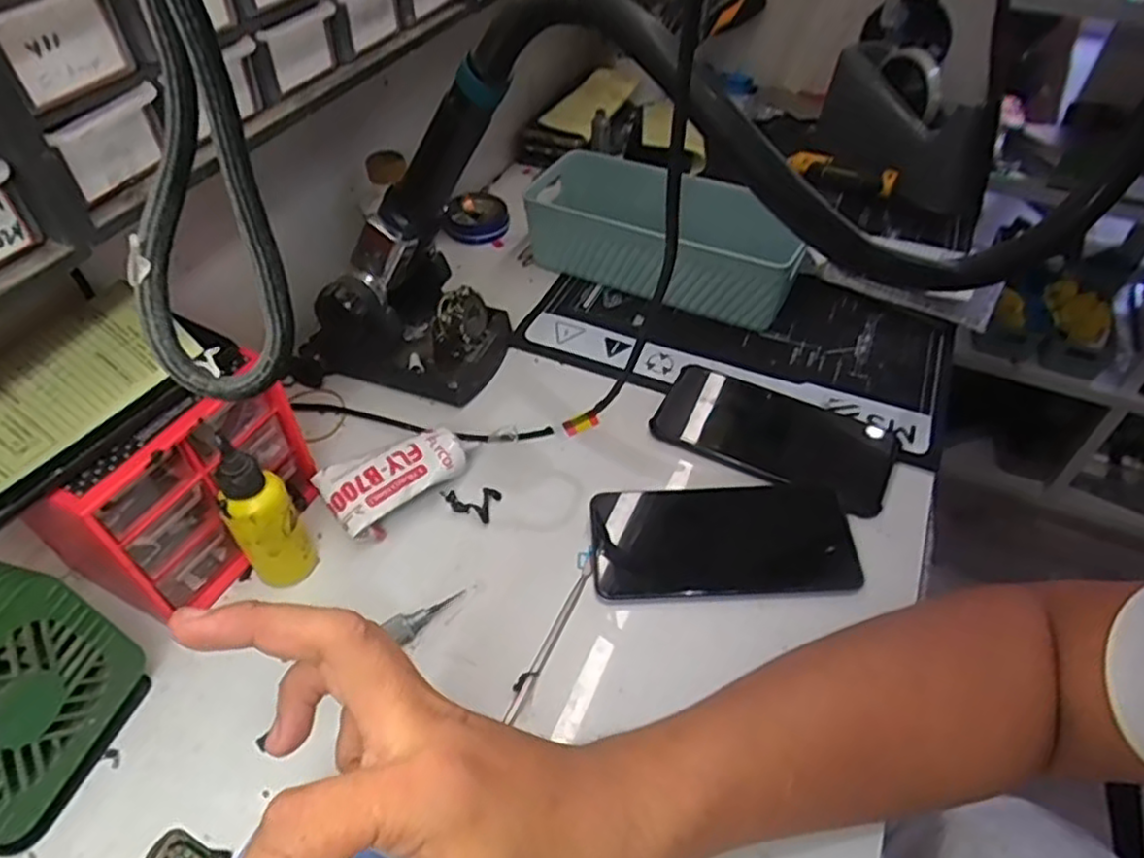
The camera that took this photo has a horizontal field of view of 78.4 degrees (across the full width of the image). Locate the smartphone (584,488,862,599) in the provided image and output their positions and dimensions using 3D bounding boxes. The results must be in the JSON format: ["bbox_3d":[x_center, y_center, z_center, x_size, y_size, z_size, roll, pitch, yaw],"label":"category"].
[{"bbox_3d":[0.096,0.071,0.442,0.164,0.010,0.074,0,53,-3],"label":"smartphone"}]

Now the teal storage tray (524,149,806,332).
[{"bbox_3d":[0.078,-0.171,0.632,0.258,0.070,0.098,23,51,20],"label":"teal storage tray"}]

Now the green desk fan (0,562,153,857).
[{"bbox_3d":[-0.262,0.131,0.328,0.044,0.116,0.099,16,49,14],"label":"green desk fan"}]

